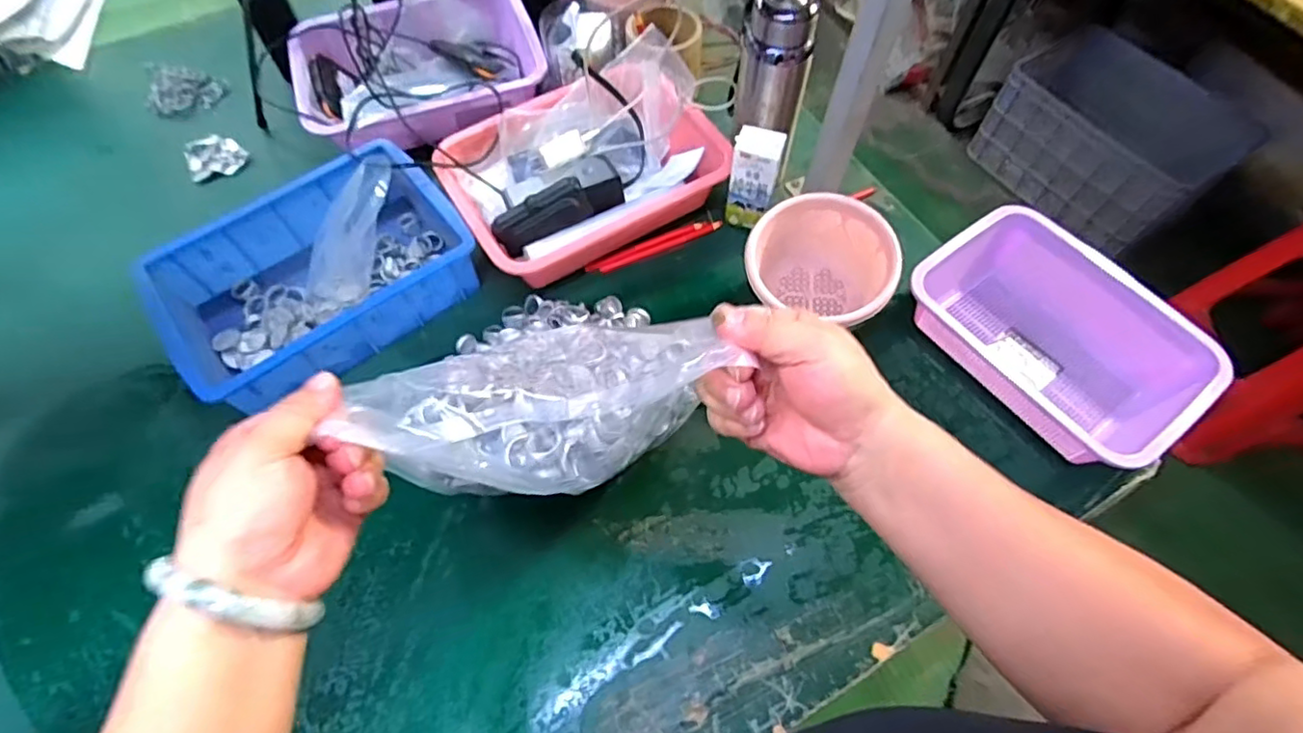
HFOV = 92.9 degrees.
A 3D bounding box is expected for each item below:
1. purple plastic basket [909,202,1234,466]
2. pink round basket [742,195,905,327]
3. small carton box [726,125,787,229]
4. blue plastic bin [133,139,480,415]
[{"bbox_3d":[0.404,-0.026,0.636,0.183,0.083,0.266,-33,67,-16],"label":"purple plastic basket"},{"bbox_3d":[0.173,-0.095,0.656,0.148,0.101,0.128,20,64,10],"label":"pink round basket"},{"bbox_3d":[0.115,-0.207,0.704,0.051,0.123,0.041,12,63,6],"label":"small carton box"},{"bbox_3d":[-0.360,-0.101,0.676,0.300,0.080,0.208,-37,68,-18],"label":"blue plastic bin"}]

